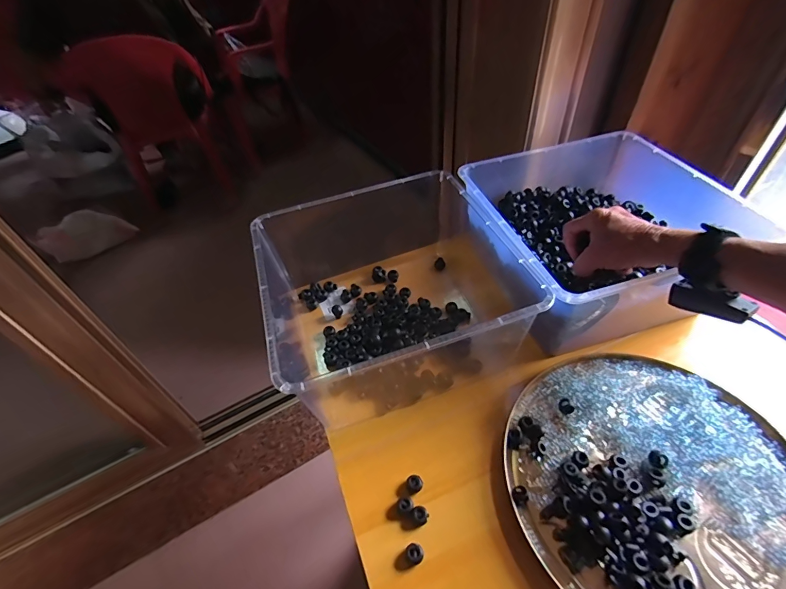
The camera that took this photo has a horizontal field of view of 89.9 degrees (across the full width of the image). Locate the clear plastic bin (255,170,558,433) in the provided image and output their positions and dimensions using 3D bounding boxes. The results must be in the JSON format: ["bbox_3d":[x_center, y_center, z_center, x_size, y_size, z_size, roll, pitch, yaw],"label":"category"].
[{"bbox_3d":[0.002,-0.009,0.530,0.334,0.144,0.307,-15,48,-8],"label":"clear plastic bin"}]

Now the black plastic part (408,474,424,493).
[{"bbox_3d":[0.024,0.202,0.422,0.016,0.007,0.016,-27,50,-18],"label":"black plastic part"}]

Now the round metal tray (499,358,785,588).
[{"bbox_3d":[0.266,0.190,0.401,0.289,0.019,0.274,-3,47,3],"label":"round metal tray"}]

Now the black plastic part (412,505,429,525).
[{"bbox_3d":[0.028,0.224,0.401,0.016,0.007,0.017,-3,47,3],"label":"black plastic part"}]

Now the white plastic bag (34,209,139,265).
[{"bbox_3d":[-1.129,-0.219,1.462,0.285,0.145,0.159,-37,54,-25],"label":"white plastic bag"}]

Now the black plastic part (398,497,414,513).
[{"bbox_3d":[0.013,0.217,0.407,0.015,0.009,0.016,-3,47,3],"label":"black plastic part"}]

